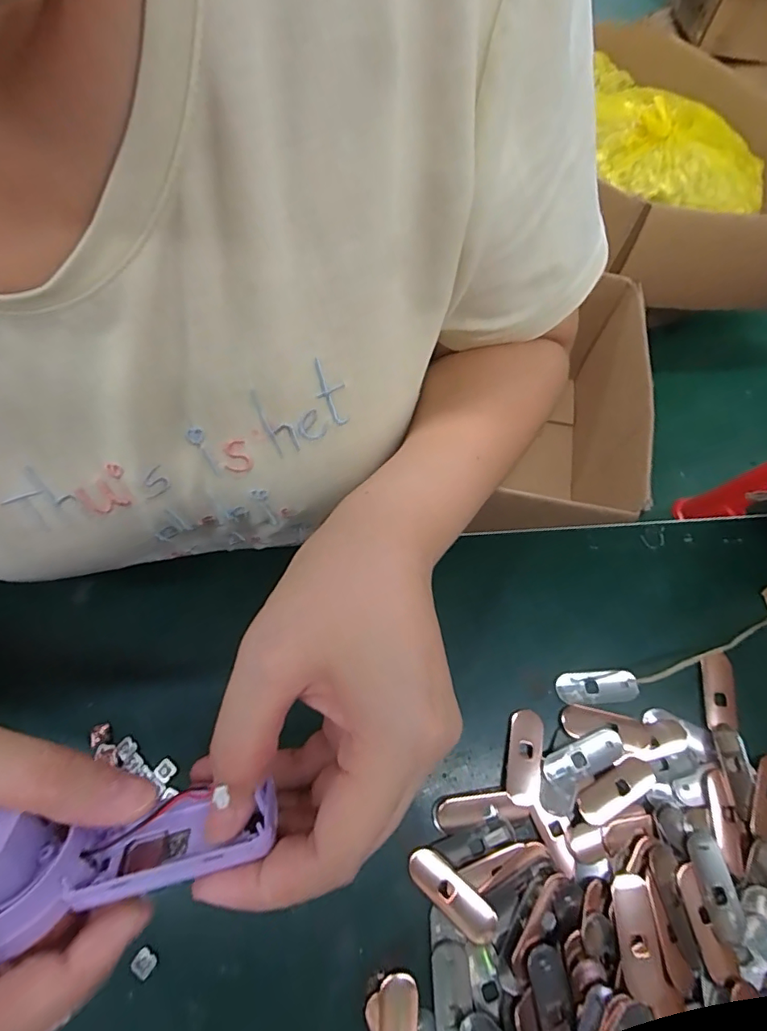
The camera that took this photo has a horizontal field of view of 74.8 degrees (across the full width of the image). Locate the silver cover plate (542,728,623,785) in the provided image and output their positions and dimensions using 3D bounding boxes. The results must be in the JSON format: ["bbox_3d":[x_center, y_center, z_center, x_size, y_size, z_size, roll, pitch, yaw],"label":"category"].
[{"bbox_3d":[0.115,0.140,0.290,0.049,0.004,0.017,-21,69,-10],"label":"silver cover plate"}]

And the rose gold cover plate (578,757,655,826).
[{"bbox_3d":[0.131,0.154,0.281,0.050,0.006,0.017,-29,71,-12],"label":"rose gold cover plate"}]

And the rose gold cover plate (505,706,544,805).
[{"bbox_3d":[0.082,0.140,0.291,0.019,0.005,0.049,11,67,3],"label":"rose gold cover plate"}]

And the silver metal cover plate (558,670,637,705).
[{"bbox_3d":[0.132,0.106,0.310,0.049,0.004,0.020,-3,67,-3],"label":"silver metal cover plate"}]

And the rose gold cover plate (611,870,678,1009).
[{"bbox_3d":[0.126,0.210,0.250,0.022,0.008,0.049,-6,68,-4],"label":"rose gold cover plate"}]

